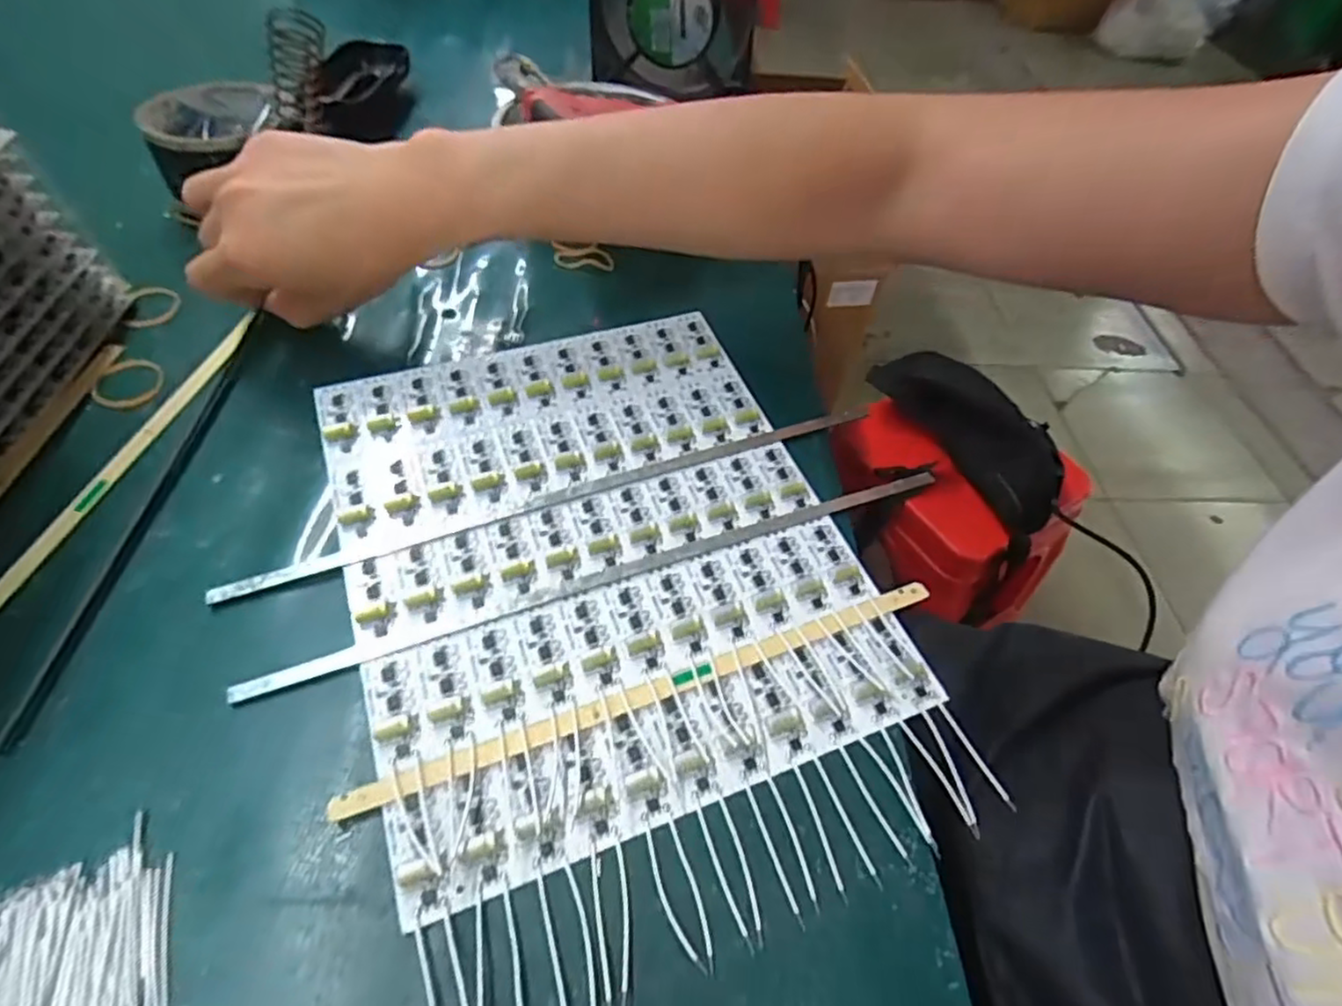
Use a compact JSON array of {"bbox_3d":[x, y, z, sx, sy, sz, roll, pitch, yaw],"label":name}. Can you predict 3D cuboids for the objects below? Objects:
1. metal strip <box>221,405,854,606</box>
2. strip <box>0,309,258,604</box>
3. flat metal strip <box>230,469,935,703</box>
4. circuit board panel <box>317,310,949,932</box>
[{"bbox_3d":[-0.039,-0.005,0.298,0.287,0.004,0.010,-17,51,-17],"label":"metal strip"},{"bbox_3d":[-0.238,-0.008,0.284,0.009,0.004,0.222,11,53,6],"label":"strip"},{"bbox_3d":[-0.017,0.026,0.276,0.285,0.005,0.012,-15,55,-16],"label":"flat metal strip"},{"bbox_3d":[-0.032,0.010,0.286,0.191,0.013,0.229,-15,56,-17],"label":"circuit board panel"}]

